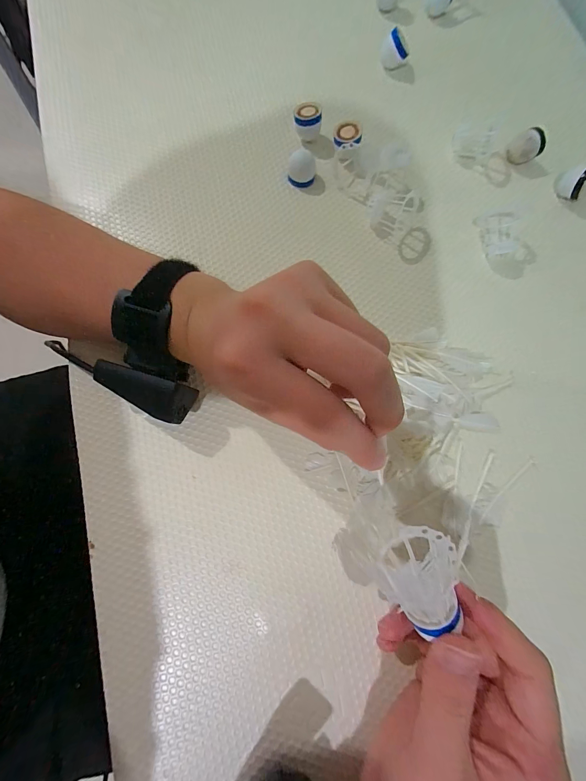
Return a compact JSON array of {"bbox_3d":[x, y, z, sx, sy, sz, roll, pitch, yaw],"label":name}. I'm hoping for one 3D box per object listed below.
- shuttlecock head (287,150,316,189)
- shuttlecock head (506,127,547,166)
[{"bbox_3d":[0.009,-0.213,0.293,0.026,0.020,0.021,3,78,-1],"label":"shuttlecock head"},{"bbox_3d":[0.232,-0.242,0.303,0.028,0.025,0.020,43,80,7],"label":"shuttlecock head"}]

